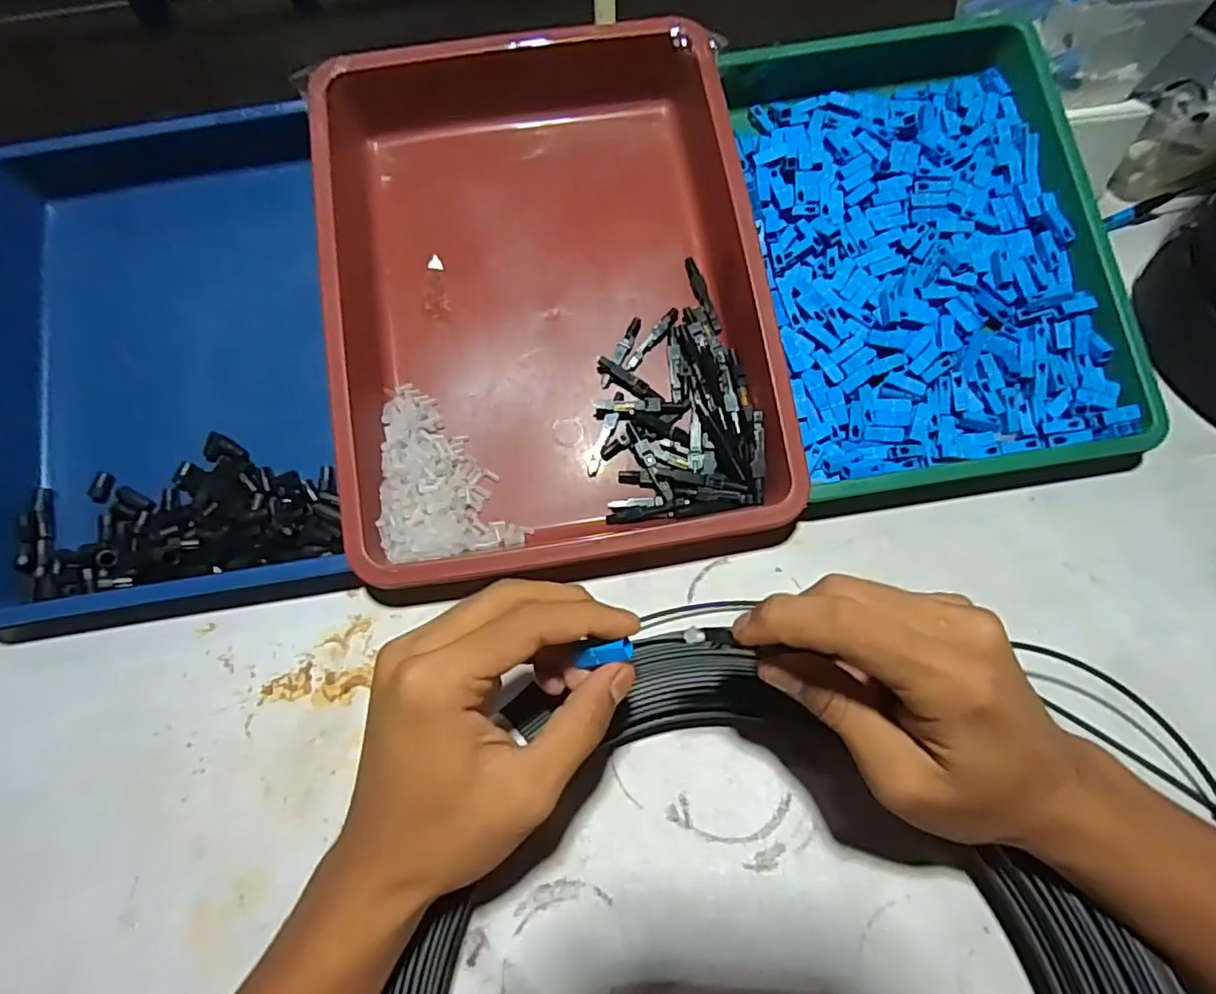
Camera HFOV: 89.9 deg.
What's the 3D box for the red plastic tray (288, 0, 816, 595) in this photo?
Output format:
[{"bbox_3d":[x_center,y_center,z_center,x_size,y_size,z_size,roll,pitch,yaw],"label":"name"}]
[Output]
[{"bbox_3d":[-0.039,-0.137,0.399,0.267,0.069,0.374,-9,77,-2],"label":"red plastic tray"}]

